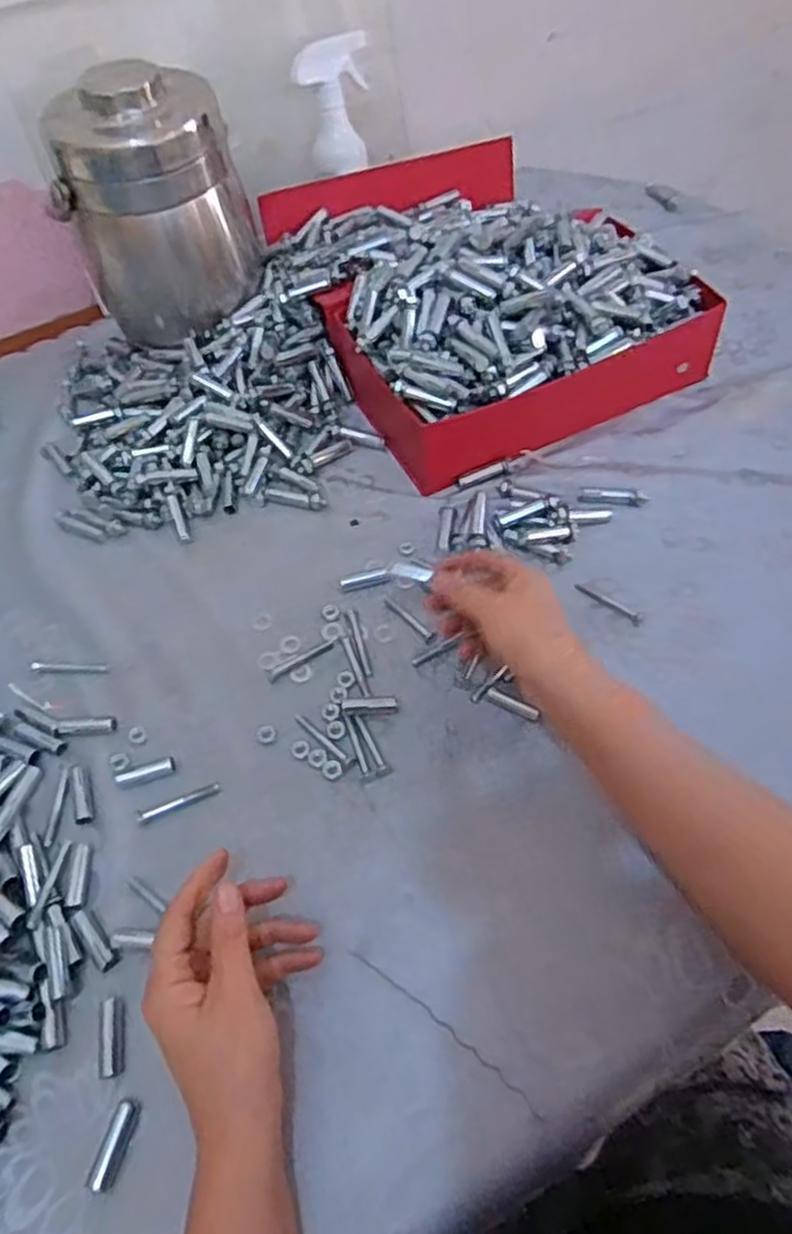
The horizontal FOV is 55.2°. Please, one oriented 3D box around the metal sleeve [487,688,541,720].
[{"bbox_3d":[0.082,0.061,0.527,0.039,0.006,0.010,29,63,22],"label":"metal sleeve"}]

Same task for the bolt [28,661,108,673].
[{"bbox_3d":[-0.248,0.038,0.576,0.061,0.006,0.008,0,56,5],"label":"bolt"}]

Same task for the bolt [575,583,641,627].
[{"bbox_3d":[0.161,-0.012,0.573,0.056,0.005,0.012,37,66,26],"label":"bolt"}]

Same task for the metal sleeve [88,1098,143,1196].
[{"bbox_3d":[-0.149,0.279,0.401,0.012,0.006,0.042,12,58,13],"label":"metal sleeve"}]

